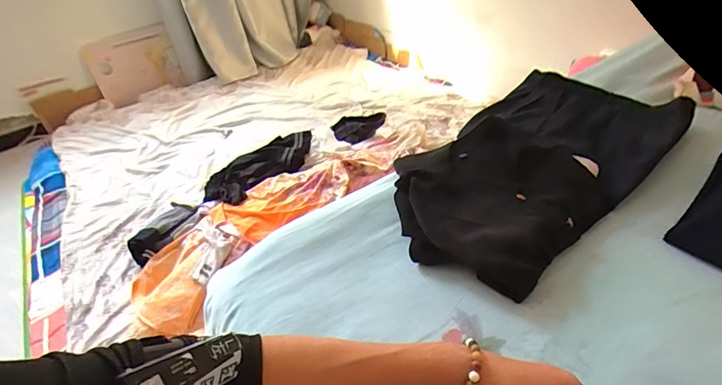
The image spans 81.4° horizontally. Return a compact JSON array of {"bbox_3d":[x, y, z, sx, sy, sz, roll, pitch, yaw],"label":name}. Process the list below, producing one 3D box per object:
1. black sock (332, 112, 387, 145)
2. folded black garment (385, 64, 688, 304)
[{"bbox_3d":[-0.003,-0.247,1.628,0.202,0.084,0.083,-19,37,-14],"label":"black sock"},{"bbox_3d":[0.272,-0.053,0.693,0.527,0.055,0.296,-31,45,-26],"label":"folded black garment"}]

